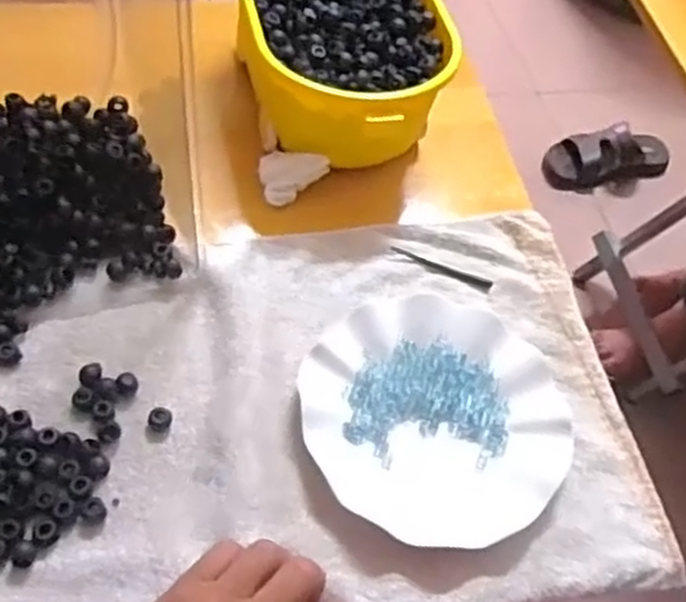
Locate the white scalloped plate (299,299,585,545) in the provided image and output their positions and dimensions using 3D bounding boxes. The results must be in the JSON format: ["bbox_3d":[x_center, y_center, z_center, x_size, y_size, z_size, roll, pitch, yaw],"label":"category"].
[{"bbox_3d":[0.066,0.078,0.546,0.176,0.034,0.175,5,57,-7],"label":"white scalloped plate"}]

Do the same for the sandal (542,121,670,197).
[{"bbox_3d":[0.495,-0.269,1.444,0.248,0.072,0.110,-8,59,-15],"label":"sandal"}]

